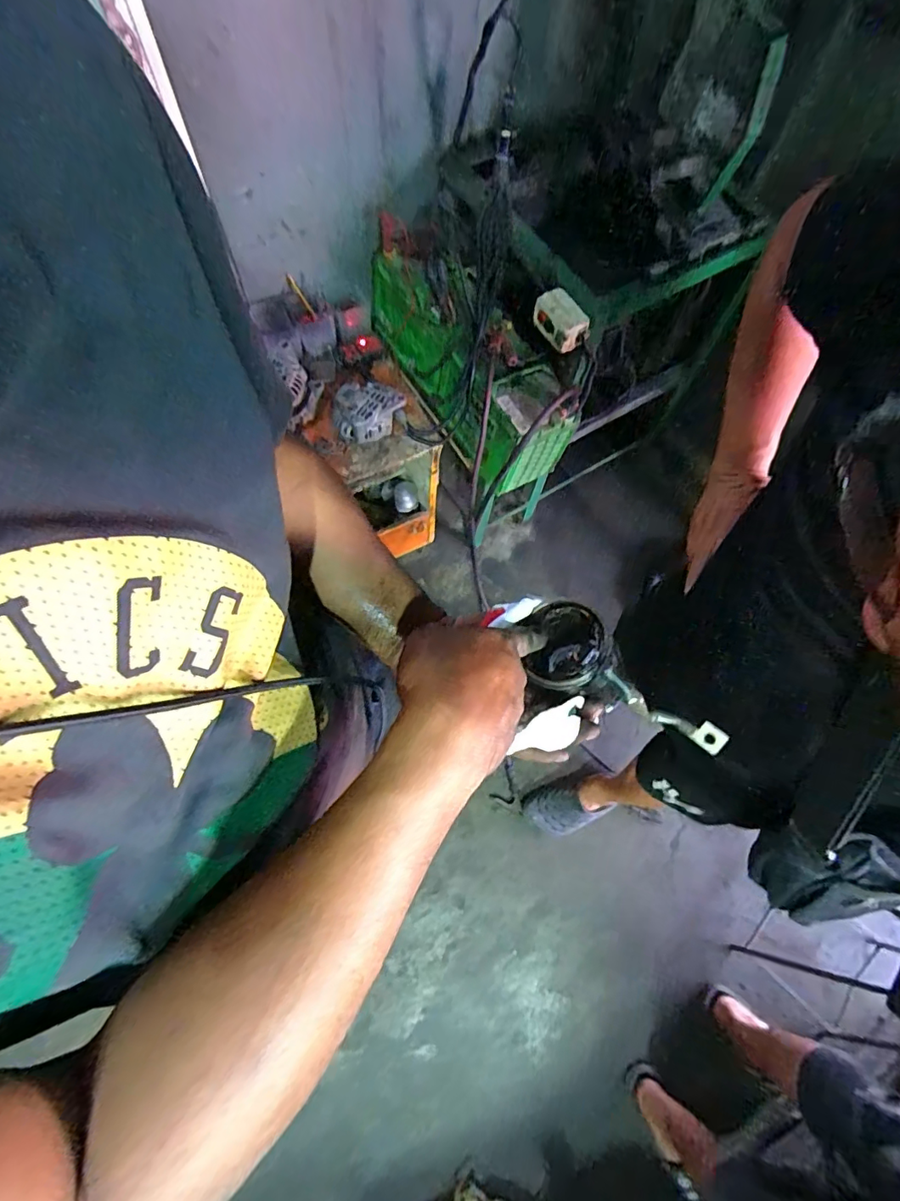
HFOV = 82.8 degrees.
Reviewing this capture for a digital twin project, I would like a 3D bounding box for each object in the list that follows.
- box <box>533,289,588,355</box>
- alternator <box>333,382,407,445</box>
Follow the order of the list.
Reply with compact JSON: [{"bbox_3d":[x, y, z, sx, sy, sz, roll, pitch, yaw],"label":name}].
[{"bbox_3d":[0.212,-0.536,0.980,0.063,0.059,0.101,-30,73,-13],"label":"box"},{"bbox_3d":[-0.179,-0.416,1.132,0.154,0.084,0.089,-6,69,-5],"label":"alternator"}]

